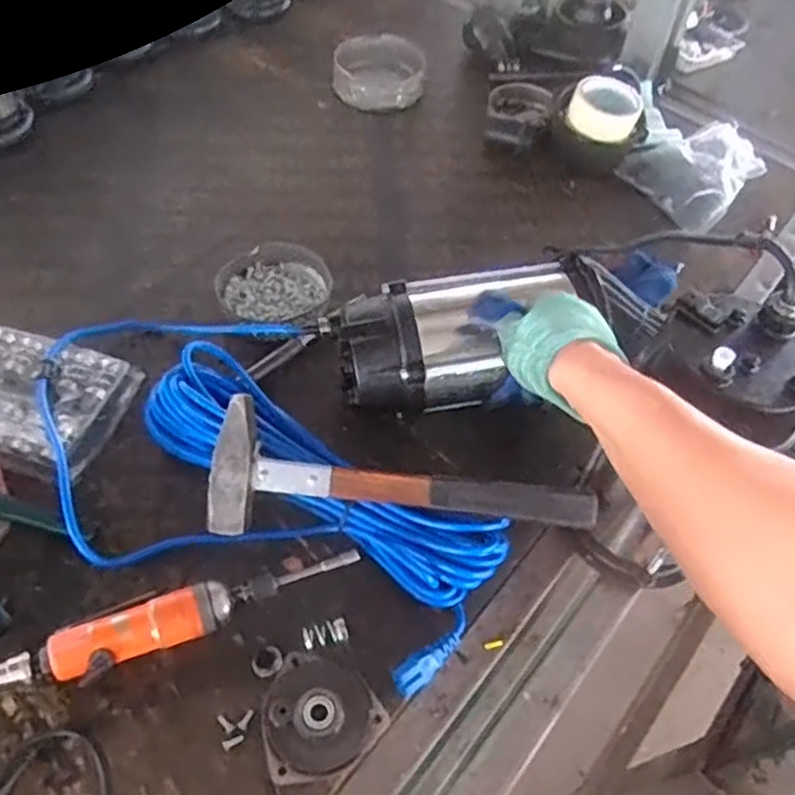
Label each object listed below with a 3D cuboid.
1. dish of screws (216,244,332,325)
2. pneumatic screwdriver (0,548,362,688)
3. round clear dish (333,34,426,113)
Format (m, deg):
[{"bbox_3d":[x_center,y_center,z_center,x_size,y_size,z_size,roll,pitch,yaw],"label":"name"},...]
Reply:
[{"bbox_3d":[-0.139,-0.127,0.828,0.126,0.040,0.120,3,53,-4],"label":"dish of screws"},{"bbox_3d":[-0.184,0.186,0.599,0.311,0.043,0.045,-16,56,-17],"label":"pneumatic screwdriver"},{"bbox_3d":[-0.026,-0.494,1.102,0.144,0.058,0.126,4,53,-3],"label":"round clear dish"}]

